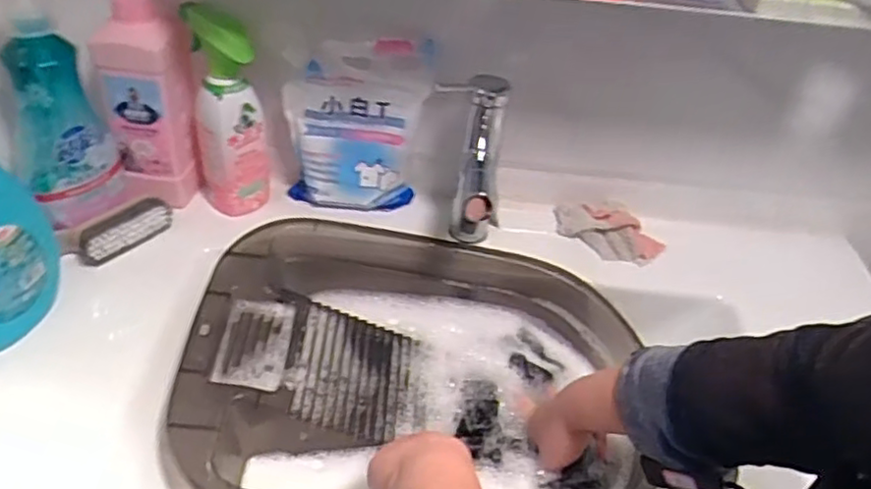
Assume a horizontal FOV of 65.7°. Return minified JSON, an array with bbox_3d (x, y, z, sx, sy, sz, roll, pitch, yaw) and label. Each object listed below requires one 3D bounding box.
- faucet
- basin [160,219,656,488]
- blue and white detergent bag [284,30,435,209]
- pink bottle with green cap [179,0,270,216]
[{"bbox_3d":[0.041,-0.053,0.718,0.057,0.203,0.167,9,39,3],"label":"faucet"},{"bbox_3d":[-0.011,0.137,0.674,0.445,0.107,0.331,6,39,0],"label":"basin"},{"bbox_3d":[-0.090,-0.134,0.772,0.153,0.212,0.038,2,39,-6],"label":"blue and white detergent bag"},{"bbox_3d":[-0.233,-0.148,0.761,0.075,0.228,0.082,-8,41,-17],"label":"pink bottle with green cap"}]

